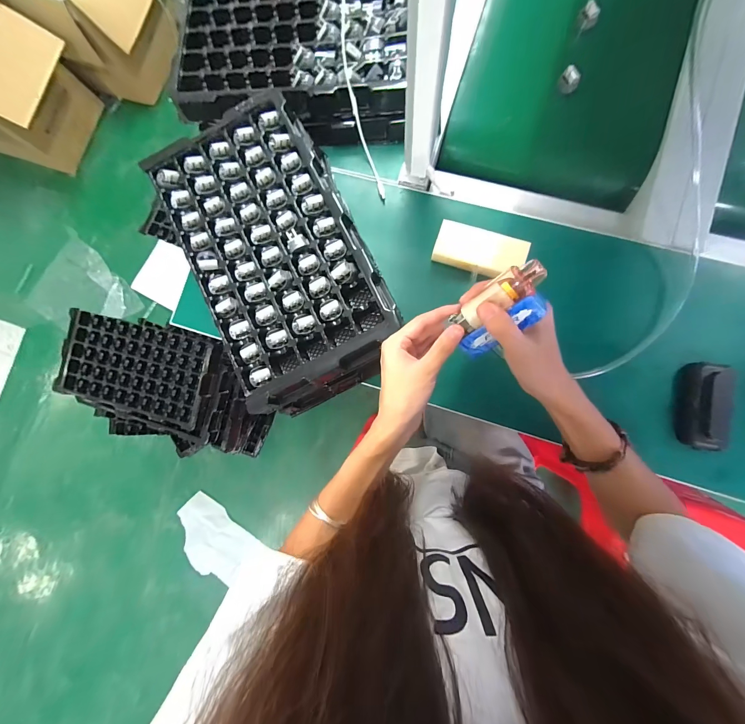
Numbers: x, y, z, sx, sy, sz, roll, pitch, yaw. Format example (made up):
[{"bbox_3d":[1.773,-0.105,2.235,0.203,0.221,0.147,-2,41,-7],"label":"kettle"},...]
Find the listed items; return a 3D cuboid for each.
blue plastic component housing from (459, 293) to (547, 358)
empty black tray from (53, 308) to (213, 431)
[{"bbox_3d":[0.116,-0.030,0.285,0.083,0.015,0.022,-37,79,43],"label":"blue plastic component housing"},{"bbox_3d":[-0.542,0.015,0.717,0.343,0.039,0.215,13,86,7],"label":"empty black tray"}]

